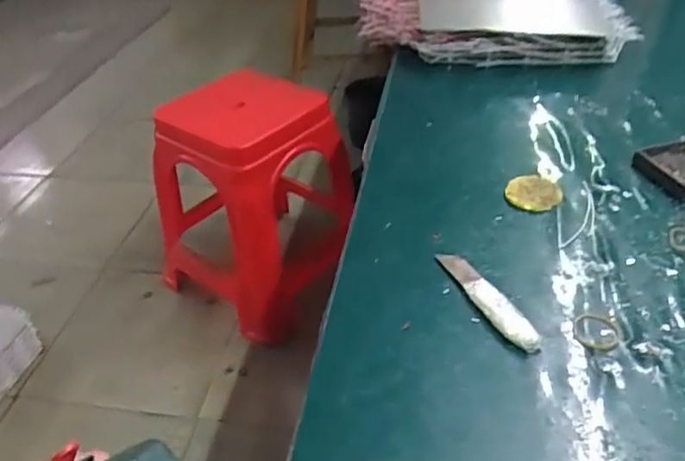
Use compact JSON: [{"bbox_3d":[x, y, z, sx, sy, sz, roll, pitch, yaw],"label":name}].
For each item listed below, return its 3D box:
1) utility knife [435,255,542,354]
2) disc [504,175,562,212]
[{"bbox_3d":[0.100,0.046,0.415,0.021,0.010,0.101,-17,41,-17],"label":"utility knife"},{"bbox_3d":[0.163,-0.031,0.510,0.043,0.013,0.038,17,43,23],"label":"disc"}]

